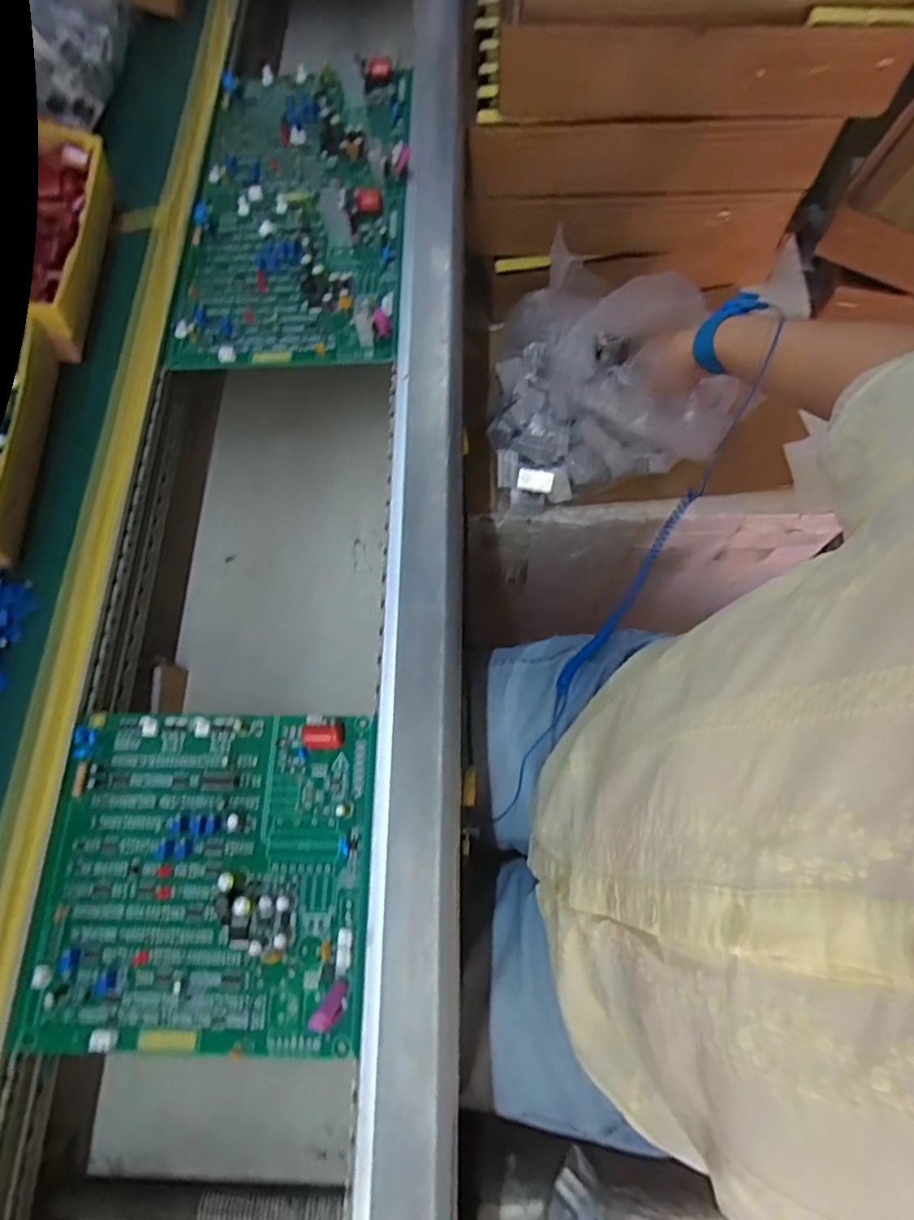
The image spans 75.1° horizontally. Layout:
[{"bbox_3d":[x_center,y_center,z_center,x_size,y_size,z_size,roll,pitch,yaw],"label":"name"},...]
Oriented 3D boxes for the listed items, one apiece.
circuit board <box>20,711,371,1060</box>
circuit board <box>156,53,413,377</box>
[{"bbox_3d":[-0.143,0.147,0.338,0.181,0.019,0.174,0,70,1],"label":"circuit board"},{"bbox_3d":[-0.139,-0.362,0.521,0.184,0.031,0.348,1,70,2],"label":"circuit board"}]

